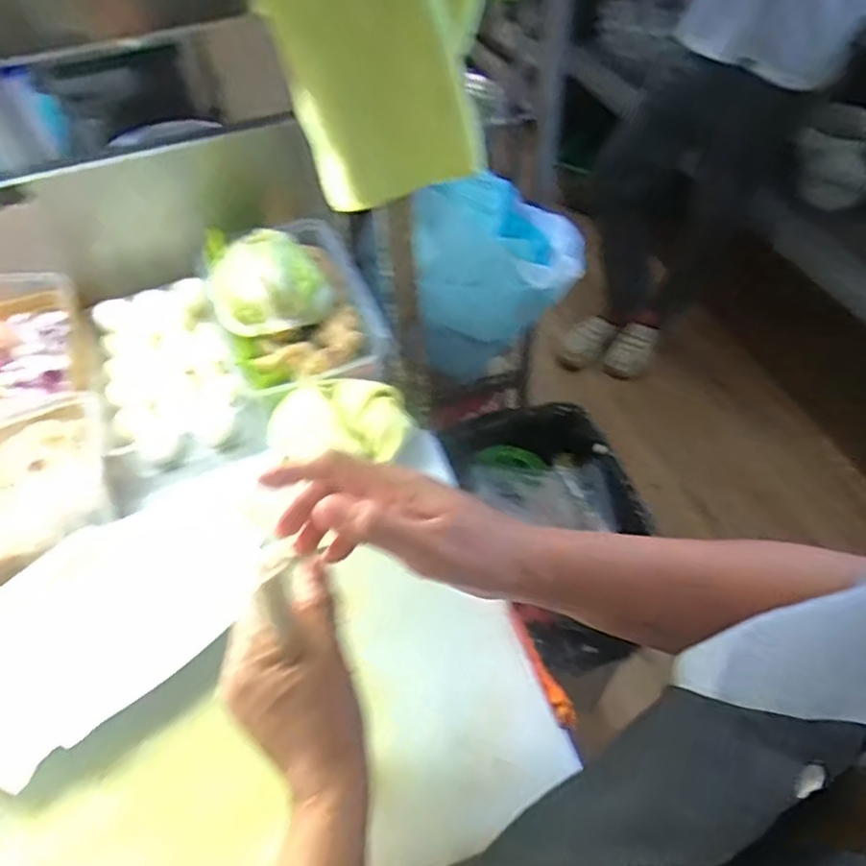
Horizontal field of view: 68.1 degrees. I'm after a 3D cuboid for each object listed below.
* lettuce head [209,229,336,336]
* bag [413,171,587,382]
[{"bbox_3d":[-0.173,-0.155,0.668,0.104,0.085,0.088,21,56,20],"label":"lettuce head"},{"bbox_3d":[0.091,-0.190,0.926,0.219,0.330,0.110,9,52,11],"label":"bag"}]

